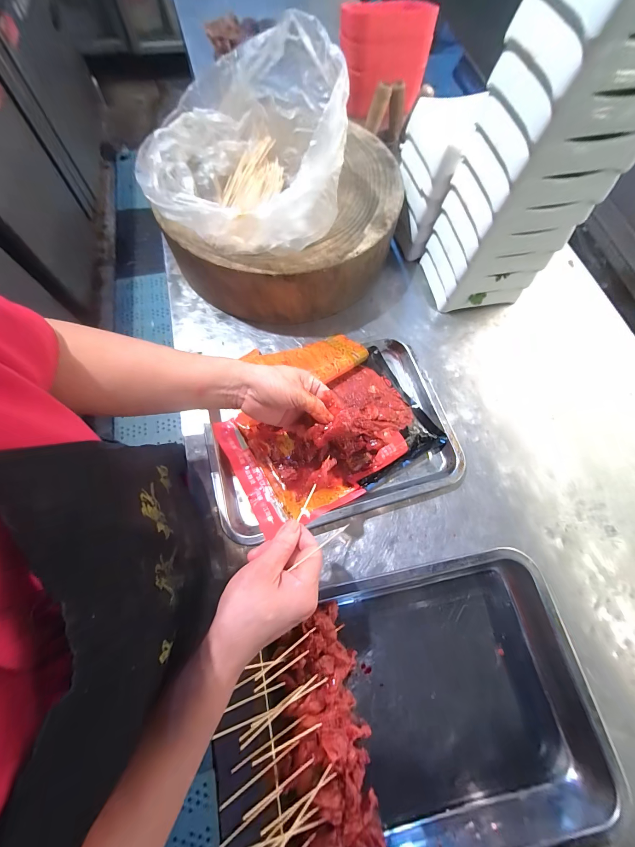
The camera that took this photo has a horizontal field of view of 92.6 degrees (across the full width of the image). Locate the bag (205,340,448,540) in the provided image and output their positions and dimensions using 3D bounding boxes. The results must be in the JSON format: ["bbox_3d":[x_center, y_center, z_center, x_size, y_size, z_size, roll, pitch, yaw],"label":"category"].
[{"bbox_3d":[0.001,-0.015,0.451,0.284,0.038,0.257,-27,72,-11],"label":"bag"}]

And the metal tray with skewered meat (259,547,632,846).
[{"bbox_3d":[0.122,0.298,0.334,0.338,0.050,0.245,-11,70,-6],"label":"metal tray with skewered meat"}]

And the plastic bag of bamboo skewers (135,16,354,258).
[{"bbox_3d":[-0.103,-0.385,0.410,0.270,0.127,0.259,4,70,-1],"label":"plastic bag of bamboo skewers"}]

